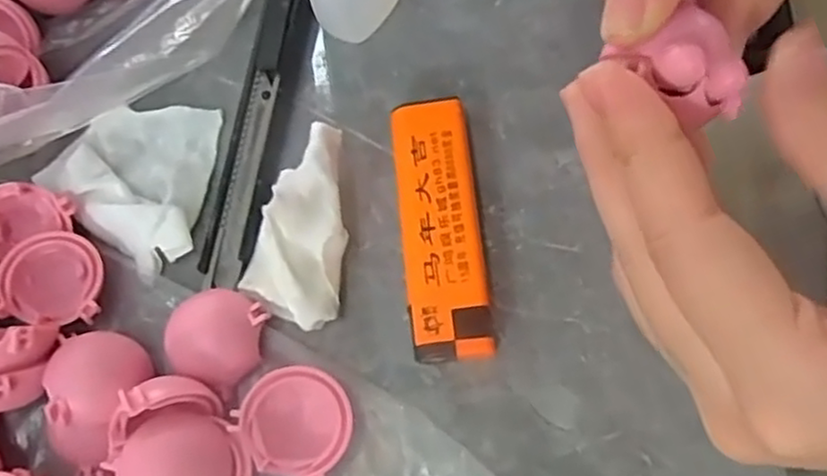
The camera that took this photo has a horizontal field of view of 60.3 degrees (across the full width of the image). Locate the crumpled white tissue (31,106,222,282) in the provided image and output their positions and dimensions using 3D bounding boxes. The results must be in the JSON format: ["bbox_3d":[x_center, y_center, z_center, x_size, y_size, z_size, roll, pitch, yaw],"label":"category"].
[{"bbox_3d":[-0.094,-0.019,0.230,0.054,0.012,0.056,1,70,8],"label":"crumpled white tissue"}]

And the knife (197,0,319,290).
[{"bbox_3d":[-0.047,-0.042,0.235,0.019,0.005,0.118,14,74,-15],"label":"knife"}]

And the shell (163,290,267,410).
[{"bbox_3d":[-0.058,0.028,0.207,0.027,0.013,0.027,28,75,16],"label":"shell"}]

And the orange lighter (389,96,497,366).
[{"bbox_3d":[0.008,-0.003,0.214,0.023,0.012,0.081,-7,69,4],"label":"orange lighter"}]

